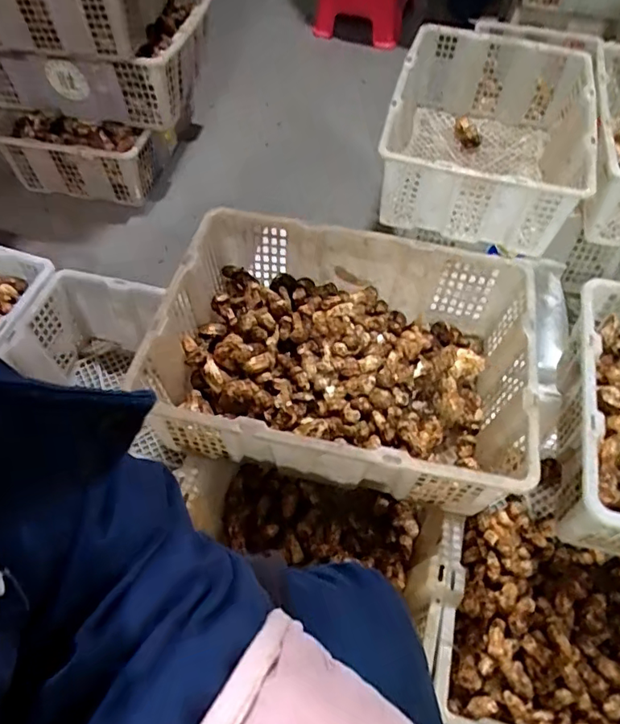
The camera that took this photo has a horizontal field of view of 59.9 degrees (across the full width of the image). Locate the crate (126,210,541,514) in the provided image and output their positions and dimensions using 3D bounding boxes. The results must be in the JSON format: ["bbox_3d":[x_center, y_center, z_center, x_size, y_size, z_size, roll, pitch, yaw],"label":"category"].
[{"bbox_3d":[0.037,-0.010,0.751,0.486,0.152,0.350,11,57,6],"label":"crate"}]

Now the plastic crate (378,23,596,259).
[{"bbox_3d":[0.337,-0.440,1.040,0.338,0.179,0.467,15,57,8],"label":"plastic crate"}]

